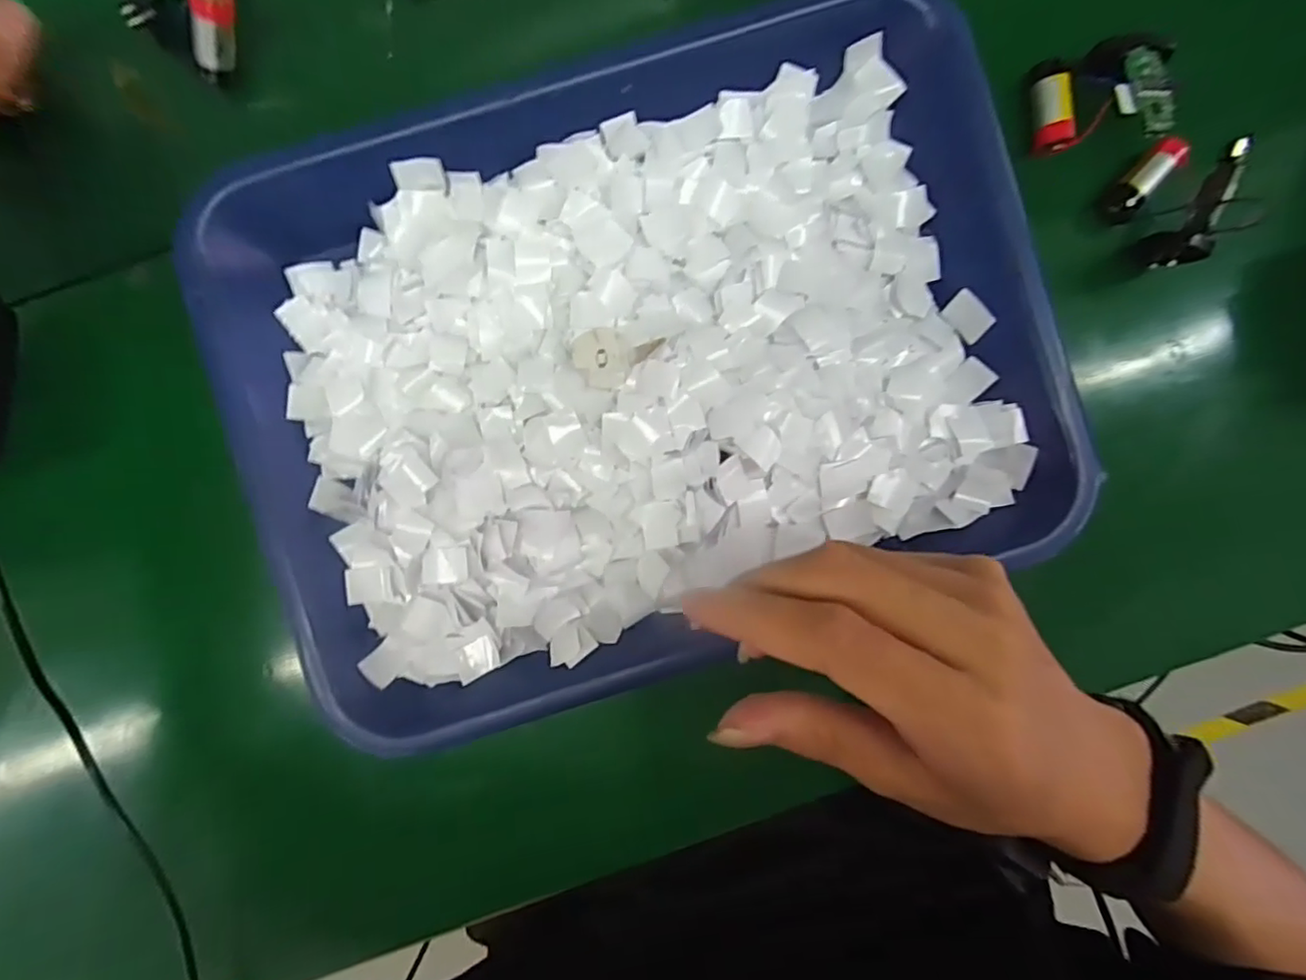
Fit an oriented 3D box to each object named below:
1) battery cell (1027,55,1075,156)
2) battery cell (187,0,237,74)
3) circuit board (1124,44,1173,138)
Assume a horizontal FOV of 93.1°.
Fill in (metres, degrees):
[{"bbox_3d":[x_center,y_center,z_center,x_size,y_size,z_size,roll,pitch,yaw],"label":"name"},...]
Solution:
[{"bbox_3d":[0.180,-0.174,0.280,0.014,0.015,0.039,-6,89,-1],"label":"battery cell"},{"bbox_3d":[-0.186,-0.195,0.260,0.012,0.014,0.034,30,129,0],"label":"battery cell"},{"bbox_3d":[0.213,-0.171,0.263,0.017,0.007,0.043,0,76,-1],"label":"circuit board"}]

